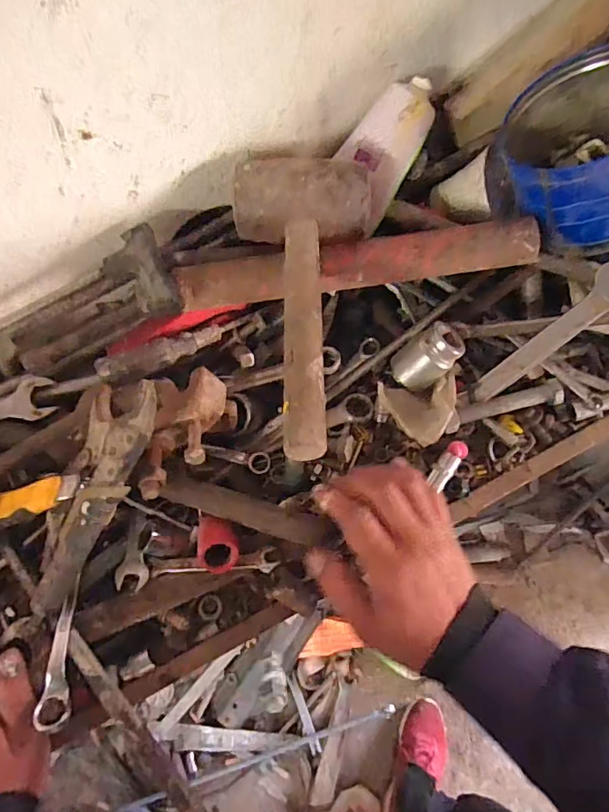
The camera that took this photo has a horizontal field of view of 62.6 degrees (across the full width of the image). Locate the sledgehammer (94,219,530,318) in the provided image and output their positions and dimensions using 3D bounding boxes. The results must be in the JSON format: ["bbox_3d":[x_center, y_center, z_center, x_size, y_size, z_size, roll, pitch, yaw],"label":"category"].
[{"bbox_3d":[0.015,-0.127,0.438,0.363,0.041,0.080,-5,69,1],"label":"sledgehammer"}]

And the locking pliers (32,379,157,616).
[{"bbox_3d":[-0.174,0.069,0.408,0.063,0.034,0.194,24,90,11],"label":"locking pliers"}]

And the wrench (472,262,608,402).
[{"bbox_3d":[0.223,-0.063,0.450,0.167,0.010,0.040,-41,70,22],"label":"wrench"}]

